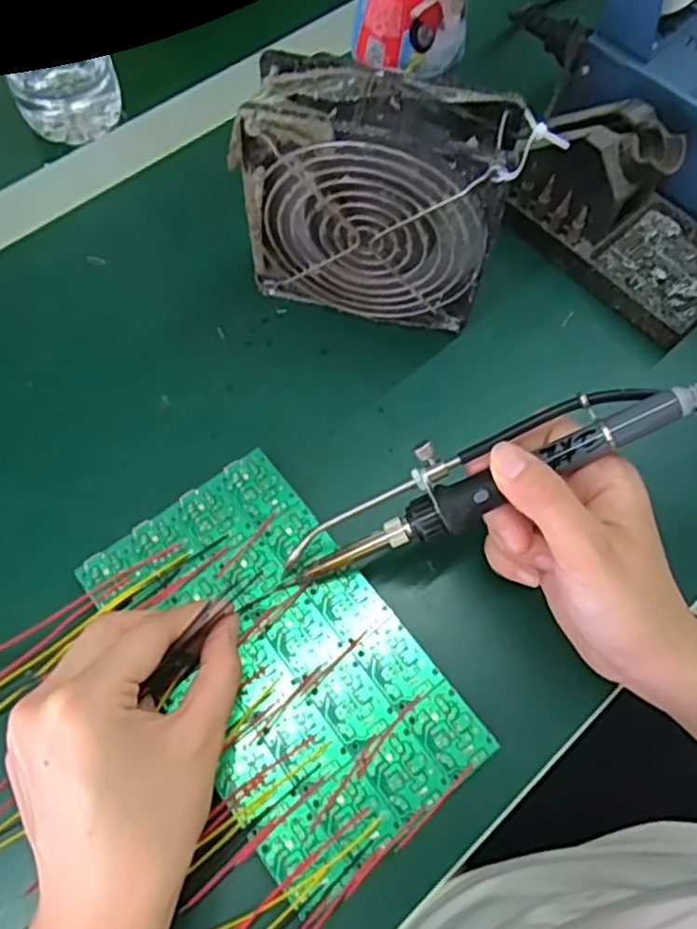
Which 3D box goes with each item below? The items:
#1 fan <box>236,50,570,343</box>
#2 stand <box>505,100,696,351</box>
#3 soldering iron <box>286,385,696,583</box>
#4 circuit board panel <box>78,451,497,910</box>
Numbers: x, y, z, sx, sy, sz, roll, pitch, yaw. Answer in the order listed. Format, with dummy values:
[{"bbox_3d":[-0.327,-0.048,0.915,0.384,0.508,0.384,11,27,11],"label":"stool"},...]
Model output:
[{"bbox_3d":[0.017,-0.125,0.342,0.131,0.120,0.046,9,66,3],"label":"fan"},{"bbox_3d":[0.161,-0.144,0.381,0.079,0.065,0.131,-41,73,-17],"label":"stand"},{"bbox_3d":[0.066,0.002,0.291,0.196,0.035,0.032,-24,67,10],"label":"soldering iron"},{"bbox_3d":[-0.030,0.082,0.301,0.100,0.005,0.171,-35,72,-15],"label":"circuit board panel"}]

